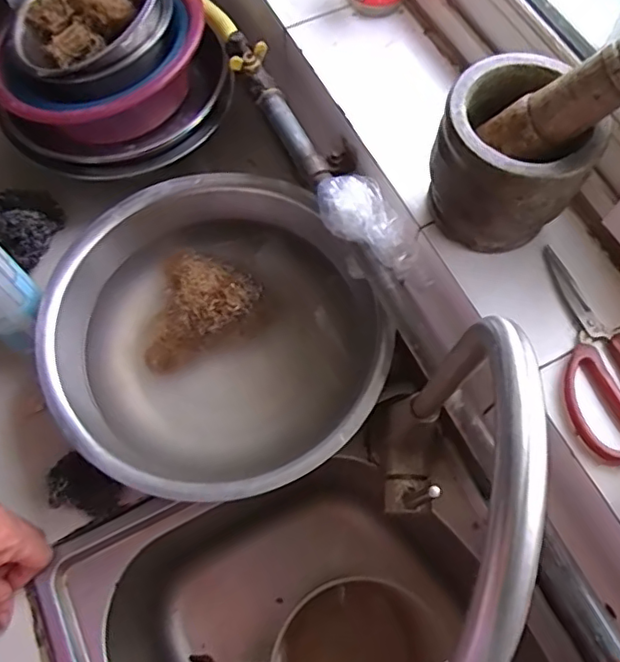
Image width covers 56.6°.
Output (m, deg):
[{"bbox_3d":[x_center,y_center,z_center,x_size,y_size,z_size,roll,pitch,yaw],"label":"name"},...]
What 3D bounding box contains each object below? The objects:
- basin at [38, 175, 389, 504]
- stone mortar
[{"bbox_3d":[-0.098,0.006,0.565,0.277,0.091,0.311,-10,68,-5],"label":"basin"},{"bbox_3d":[0.143,-0.118,0.425,0.100,0.118,0.101,0,67,0],"label":"stone mortar"}]

